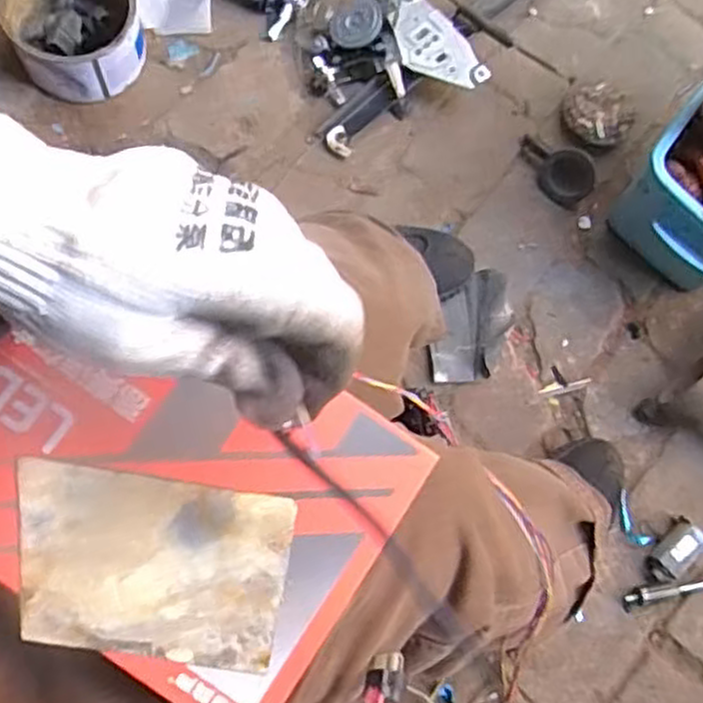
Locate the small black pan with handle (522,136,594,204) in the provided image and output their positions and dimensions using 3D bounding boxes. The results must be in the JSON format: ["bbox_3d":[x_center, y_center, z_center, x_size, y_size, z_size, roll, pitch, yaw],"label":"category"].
[{"bbox_3d":[0.253,-0.230,0.928,0.105,0.046,0.055,39,77,4],"label":"small black pan with handle"}]

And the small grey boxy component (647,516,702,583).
[{"bbox_3d":[0.363,0.226,0.841,0.073,0.030,0.043,-40,84,-12],"label":"small grey boxy component"}]

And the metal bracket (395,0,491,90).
[{"bbox_3d":[0.102,-0.378,0.930,0.082,0.035,0.149,-44,84,-13],"label":"metal bracket"}]

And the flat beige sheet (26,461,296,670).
[{"bbox_3d":[-0.088,0.093,0.323,0.114,0.004,0.072,9,77,-5],"label":"flat beige sheet"}]

